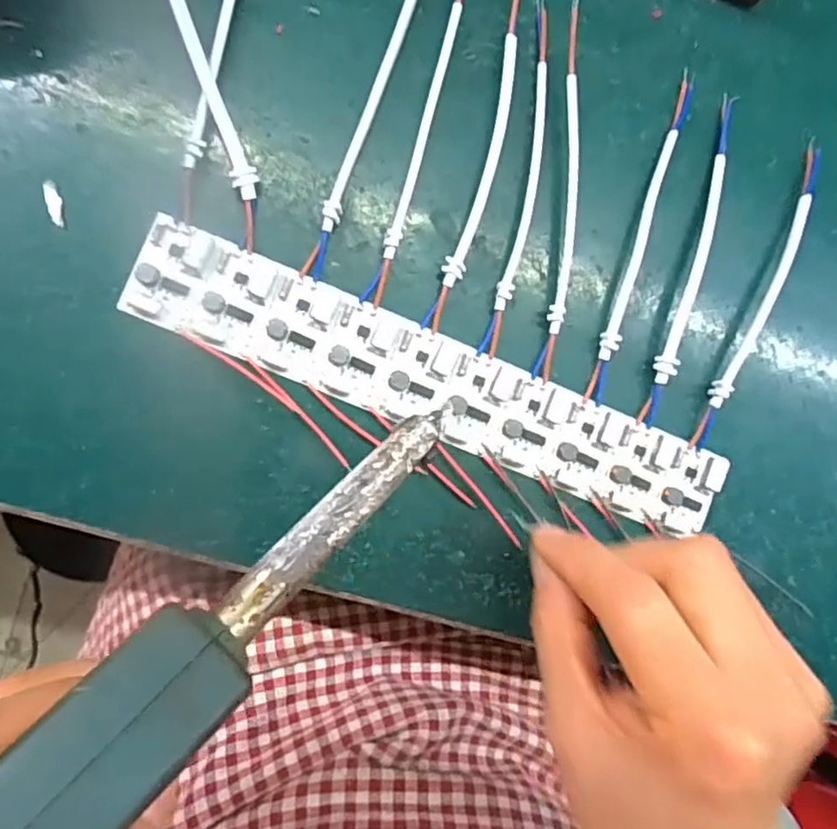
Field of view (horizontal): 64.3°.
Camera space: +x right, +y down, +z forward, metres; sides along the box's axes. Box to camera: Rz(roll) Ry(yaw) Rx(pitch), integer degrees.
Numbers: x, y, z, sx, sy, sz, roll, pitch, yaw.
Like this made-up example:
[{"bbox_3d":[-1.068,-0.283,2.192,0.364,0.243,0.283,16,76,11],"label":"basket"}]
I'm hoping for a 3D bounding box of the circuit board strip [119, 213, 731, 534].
[{"bbox_3d":[0.011,-0.011,0.255,0.236,0.007,0.038,22,88,-10],"label":"circuit board strip"}]

